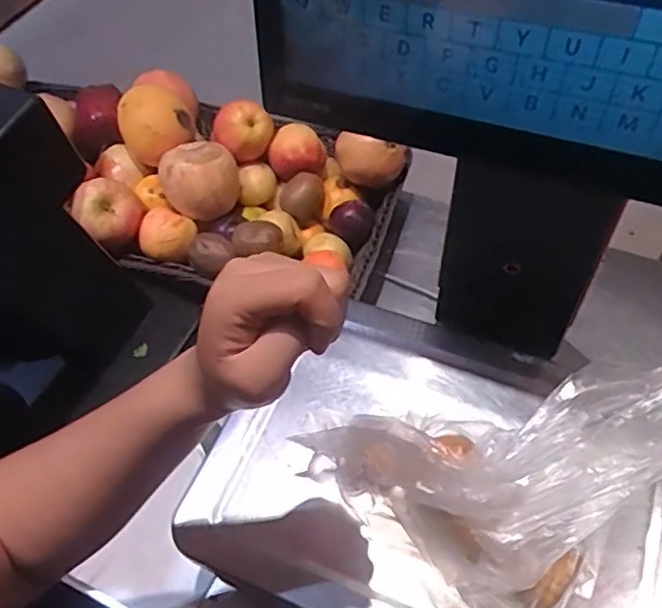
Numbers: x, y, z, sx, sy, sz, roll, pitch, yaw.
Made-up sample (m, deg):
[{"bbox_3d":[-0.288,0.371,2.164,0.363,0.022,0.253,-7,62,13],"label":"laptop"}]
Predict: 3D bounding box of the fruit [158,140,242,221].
[{"bbox_3d":[-0.158,-0.151,0.763,0.093,0.073,0.079,-21,57,-10],"label":"fruit"}]

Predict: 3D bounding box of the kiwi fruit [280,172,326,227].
[{"bbox_3d":[-0.036,-0.132,0.790,0.054,0.044,0.051,-1,56,3],"label":"kiwi fruit"}]

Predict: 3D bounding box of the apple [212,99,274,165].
[{"bbox_3d":[-0.114,-0.223,0.793,0.069,0.057,0.061,-29,59,-14],"label":"apple"}]

